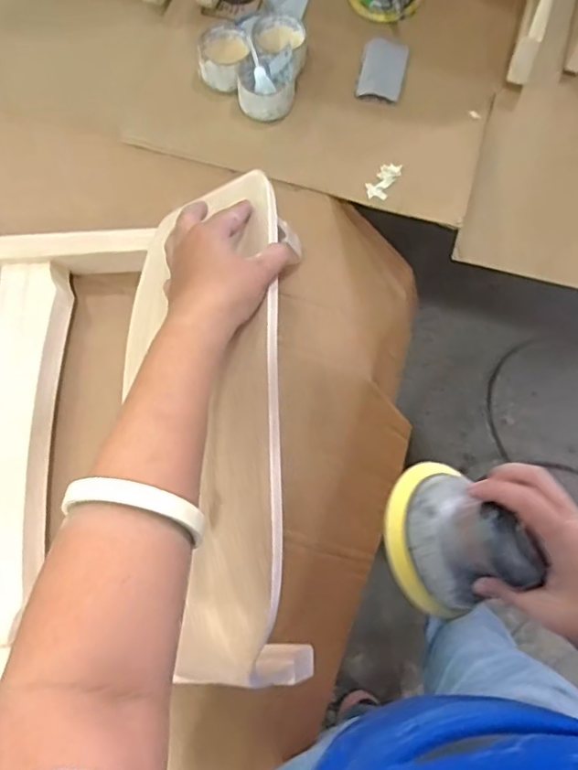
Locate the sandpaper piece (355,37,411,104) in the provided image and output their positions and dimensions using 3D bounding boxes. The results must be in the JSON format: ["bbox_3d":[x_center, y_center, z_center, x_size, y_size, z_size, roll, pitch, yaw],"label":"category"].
[{"bbox_3d":[0.142,-0.477,0.872,0.066,0.011,0.113,10,72,3],"label":"sandpaper piece"}]

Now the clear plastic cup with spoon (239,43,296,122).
[{"bbox_3d":[-0.032,-0.434,0.838,0.084,0.052,0.090,-1,71,-1],"label":"clear plastic cup with spoon"}]

